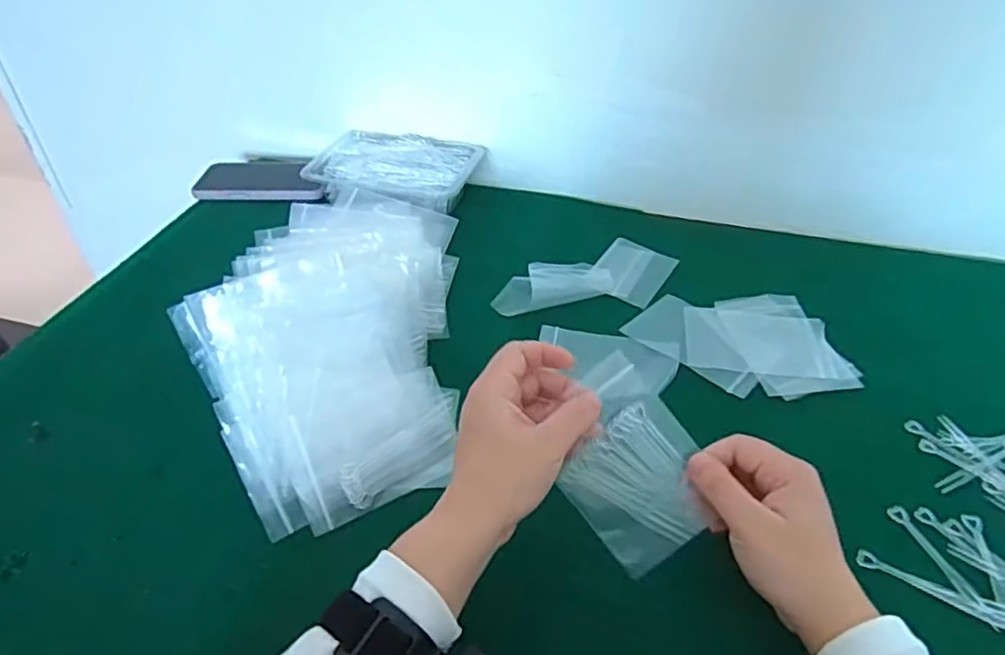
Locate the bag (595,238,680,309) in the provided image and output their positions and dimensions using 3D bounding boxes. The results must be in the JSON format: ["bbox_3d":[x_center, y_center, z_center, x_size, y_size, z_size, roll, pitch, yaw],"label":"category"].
[{"bbox_3d":[0.128,-0.057,0.649,0.069,0.007,0.081,21,47,24],"label":"bag"}]

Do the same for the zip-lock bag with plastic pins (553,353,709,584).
[{"bbox_3d":[0.078,0.086,0.396,0.080,0.120,0.007,-38,5,-1],"label":"zip-lock bag with plastic pins"}]

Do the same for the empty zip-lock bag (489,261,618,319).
[{"bbox_3d":[0.046,-0.041,0.623,0.118,0.021,0.060,-17,44,-17],"label":"empty zip-lock bag"}]

